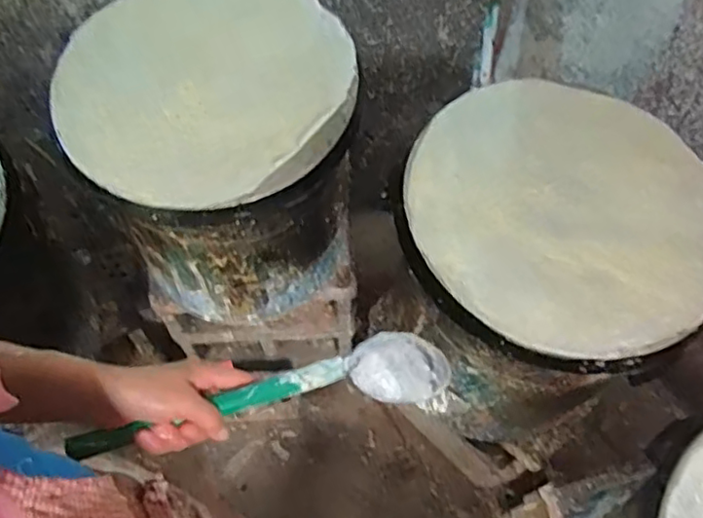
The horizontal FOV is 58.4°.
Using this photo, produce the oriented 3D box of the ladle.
[{"bbox_3d":[-0.069,0.125,0.551,0.326,0.068,0.053,-10,63,-20],"label":"ladle"}]

